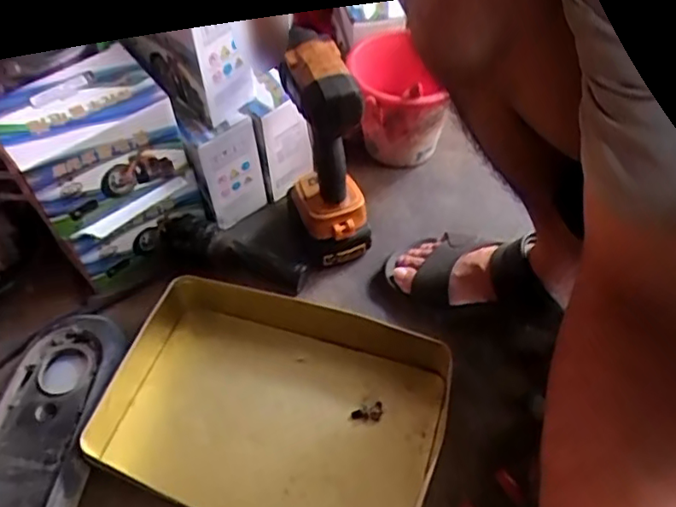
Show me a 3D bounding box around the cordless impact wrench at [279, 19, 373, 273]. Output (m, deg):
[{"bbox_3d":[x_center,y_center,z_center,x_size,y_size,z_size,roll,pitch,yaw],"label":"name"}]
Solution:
[{"bbox_3d":[-0.012,-0.111,0.669,0.078,0.229,0.156,-5,51,-1],"label":"cordless impact wrench"}]

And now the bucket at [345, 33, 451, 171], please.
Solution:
[{"bbox_3d":[0.078,-0.194,0.799,0.110,0.144,0.110,-1,51,2],"label":"bucket"}]

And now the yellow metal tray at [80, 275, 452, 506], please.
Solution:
[{"bbox_3d":[-0.064,0.146,0.591,0.314,0.055,0.222,11,52,12],"label":"yellow metal tray"}]

